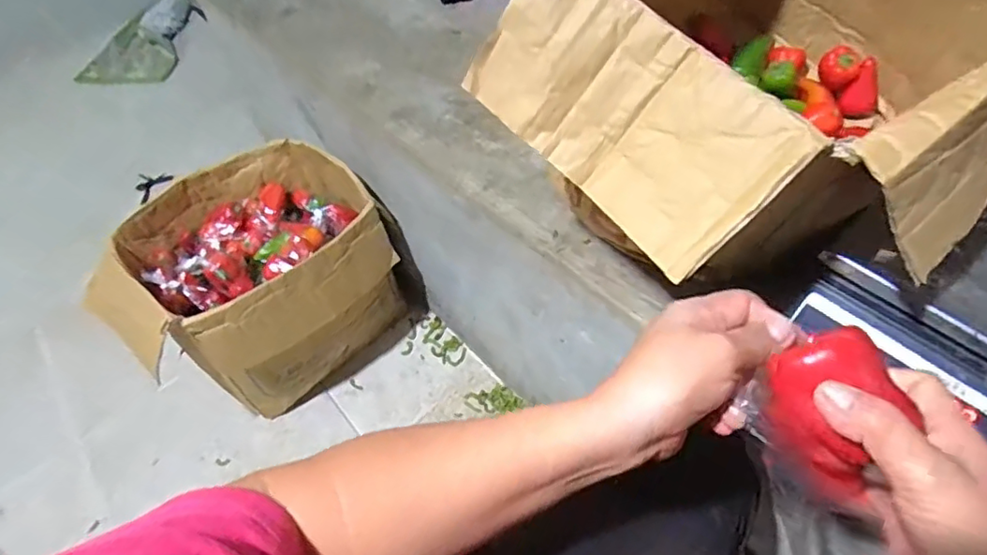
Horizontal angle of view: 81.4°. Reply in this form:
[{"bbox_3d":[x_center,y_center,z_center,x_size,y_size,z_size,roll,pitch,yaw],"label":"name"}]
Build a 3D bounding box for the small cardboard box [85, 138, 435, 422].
[{"bbox_3d":[-0.376,0.014,1.027,0.374,0.326,0.318,-37,58,-20],"label":"small cardboard box"}]

